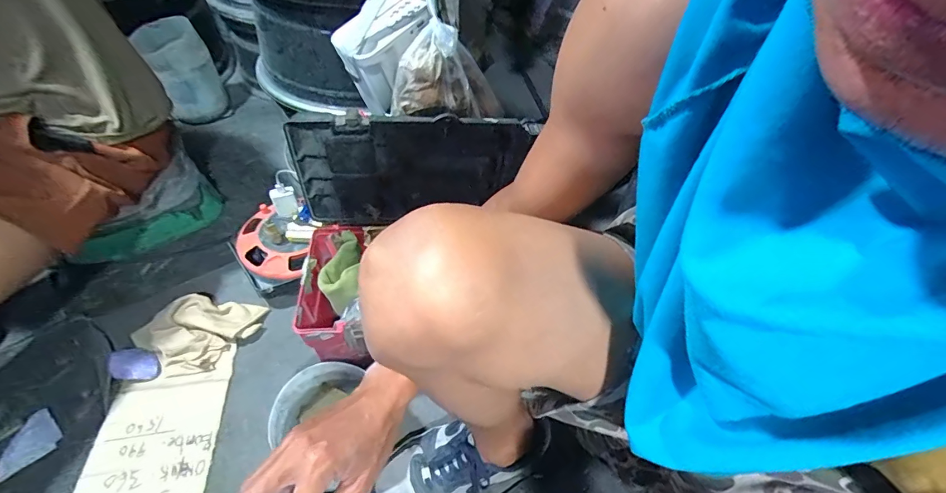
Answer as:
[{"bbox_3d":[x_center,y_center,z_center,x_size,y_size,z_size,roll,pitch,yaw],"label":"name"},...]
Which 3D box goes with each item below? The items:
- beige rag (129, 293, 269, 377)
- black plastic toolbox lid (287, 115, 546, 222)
[{"bbox_3d":[-0.462,0.136,0.711,0.129,0.047,0.166,32,57,23],"label":"beige rag"},{"bbox_3d":[-0.089,-0.114,0.626,0.339,0.194,0.032,-1,49,-5],"label":"black plastic toolbox lid"}]

